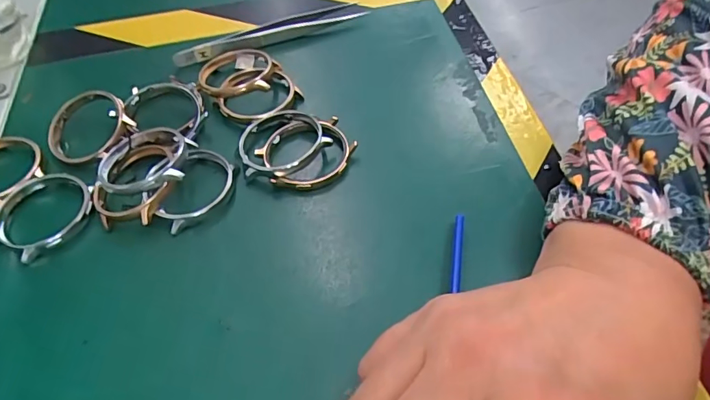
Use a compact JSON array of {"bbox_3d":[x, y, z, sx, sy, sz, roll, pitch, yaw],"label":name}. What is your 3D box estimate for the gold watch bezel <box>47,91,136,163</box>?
[{"bbox_3d":[-0.150,-0.040,0.271,0.045,0.008,0.045,-3,73,9],"label":"gold watch bezel"}]

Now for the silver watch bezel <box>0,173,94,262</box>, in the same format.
[{"bbox_3d":[-0.159,0.007,0.243,0.043,0.009,0.046,18,57,16],"label":"silver watch bezel"}]

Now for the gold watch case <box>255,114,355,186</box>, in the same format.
[{"bbox_3d":[-0.026,-0.025,0.259,0.048,0.011,0.045,-25,56,-14],"label":"gold watch case"}]

